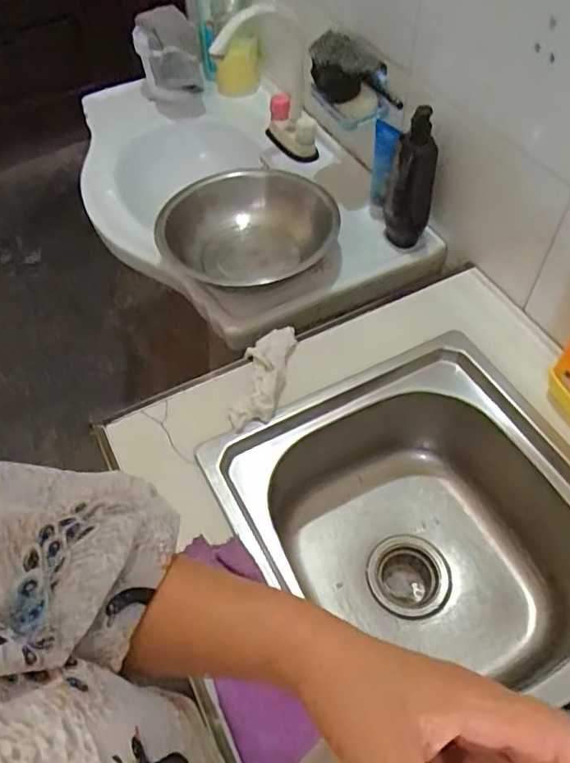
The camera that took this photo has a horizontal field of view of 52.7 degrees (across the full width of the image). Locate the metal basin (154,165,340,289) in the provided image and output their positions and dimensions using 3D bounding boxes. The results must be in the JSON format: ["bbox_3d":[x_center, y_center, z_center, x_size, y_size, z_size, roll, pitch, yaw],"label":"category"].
[{"bbox_3d":[-0.061,-0.233,0.910,0.269,0.097,0.275,-19,55,-12],"label":"metal basin"}]

